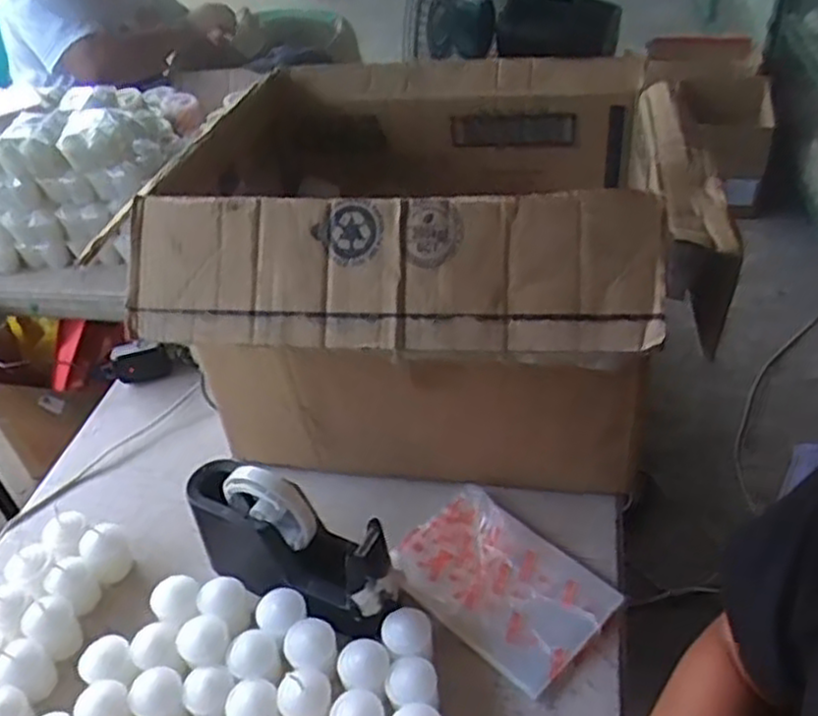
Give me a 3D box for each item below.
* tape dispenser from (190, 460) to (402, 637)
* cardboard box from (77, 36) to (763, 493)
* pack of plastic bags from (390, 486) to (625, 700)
[{"bbox_3d":[-0.100,0.148,0.611,0.187,0.113,0.063,15,45,23],"label":"tape dispenser"},{"bbox_3d":[0.034,-0.101,0.736,0.440,0.293,0.440,1,41,8],"label":"cardboard box"},{"bbox_3d":[0.076,0.186,0.632,0.174,0.018,0.117,29,51,34],"label":"pack of plastic bags"}]

